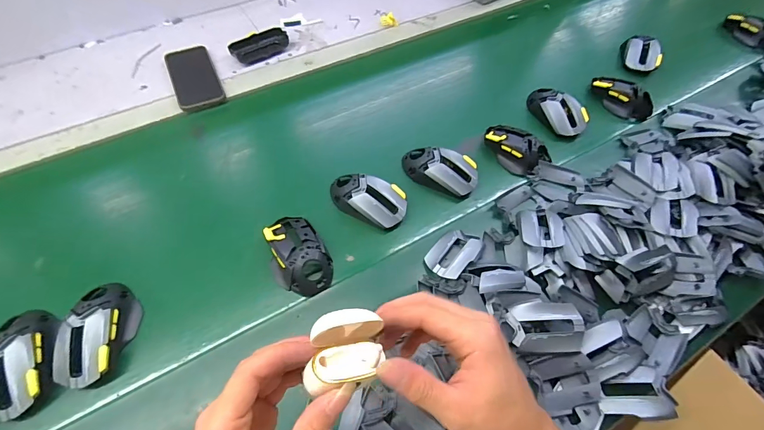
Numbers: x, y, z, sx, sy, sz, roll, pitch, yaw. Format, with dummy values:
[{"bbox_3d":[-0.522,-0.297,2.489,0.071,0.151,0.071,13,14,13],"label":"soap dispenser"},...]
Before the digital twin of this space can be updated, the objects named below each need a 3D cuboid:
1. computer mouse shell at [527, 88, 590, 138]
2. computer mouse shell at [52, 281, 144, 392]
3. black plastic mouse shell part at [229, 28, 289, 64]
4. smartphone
[{"bbox_3d":[0.309,-0.183,0.667,0.061,0.040,0.112,-21,62,-14],"label":"computer mouse shell"},{"bbox_3d":[-0.329,0.134,0.438,0.066,0.036,0.115,0,59,-2],"label":"computer mouse shell"},{"bbox_3d":[-0.233,-0.321,0.727,0.108,0.027,0.049,-31,65,-19],"label":"black plastic mouse shell part"},{"bbox_3d":[-0.339,-0.250,0.684,0.075,0.012,0.161,-23,62,-15],"label":"smartphone"}]

